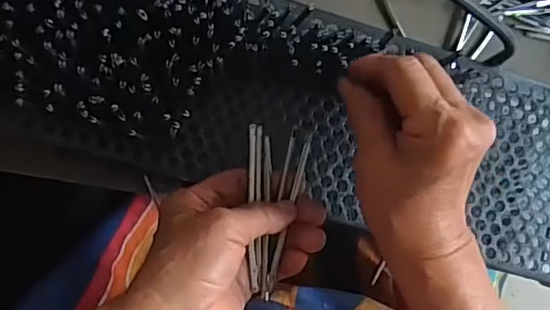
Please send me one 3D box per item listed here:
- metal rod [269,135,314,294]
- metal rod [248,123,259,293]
[{"bbox_3d":[0.009,0.037,0.358,0.005,0.004,0.104,16,86,-7],"label":"metal rod"},{"bbox_3d":[-0.014,0.033,0.358,0.004,0.004,0.106,0,86,-7],"label":"metal rod"}]

